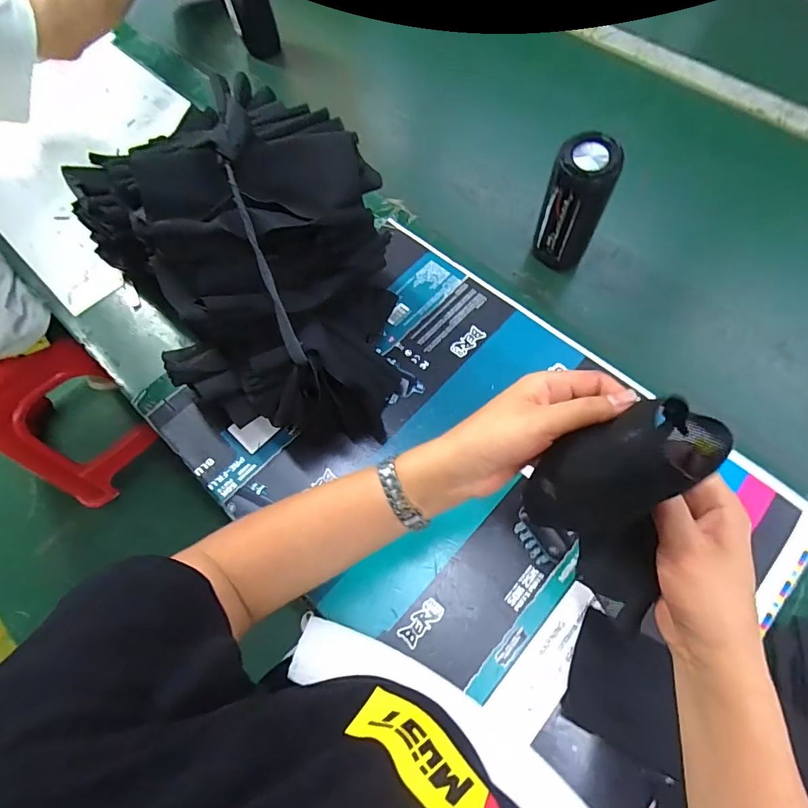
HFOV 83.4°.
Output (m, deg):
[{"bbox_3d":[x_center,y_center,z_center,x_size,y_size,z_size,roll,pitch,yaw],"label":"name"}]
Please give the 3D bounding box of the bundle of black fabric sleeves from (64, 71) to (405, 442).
[{"bbox_3d":[-0.118,-0.105,0.414,0.208,0.220,0.224,-3,66,1],"label":"bundle of black fabric sleeves"}]

